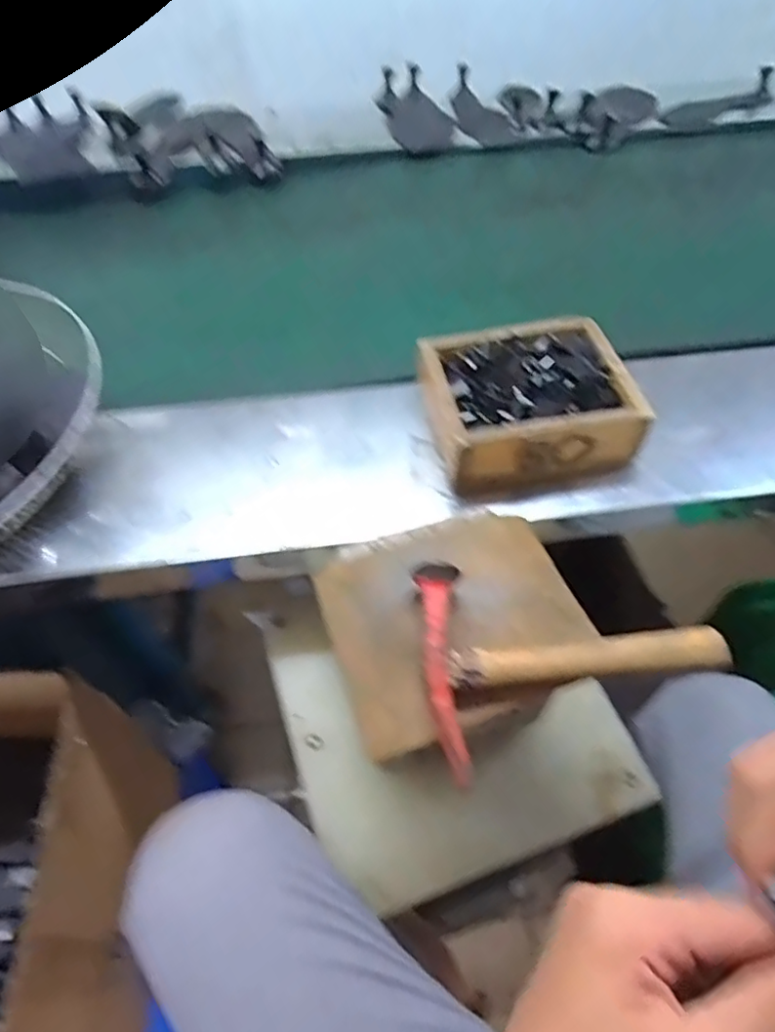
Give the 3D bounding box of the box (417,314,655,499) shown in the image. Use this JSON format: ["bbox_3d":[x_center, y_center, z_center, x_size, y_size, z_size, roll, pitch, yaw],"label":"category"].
[{"bbox_3d":[0.129,-0.108,0.588,0.183,0.065,0.157,-9,52,-6],"label":"box"}]

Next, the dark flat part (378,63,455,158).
[{"bbox_3d":[0.049,-0.724,1.096,0.114,0.065,0.247,-8,52,-5],"label":"dark flat part"}]

